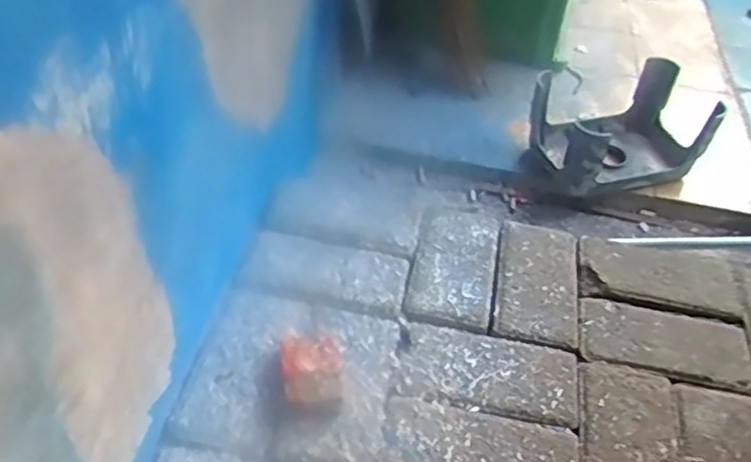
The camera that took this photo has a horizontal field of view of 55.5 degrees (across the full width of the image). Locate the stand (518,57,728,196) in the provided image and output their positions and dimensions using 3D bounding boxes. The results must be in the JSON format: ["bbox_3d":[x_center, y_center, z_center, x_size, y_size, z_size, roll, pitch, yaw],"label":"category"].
[{"bbox_3d":[0.432,-0.182,1.291,0.320,0.170,0.187,-13,45,-18],"label":"stand"}]

